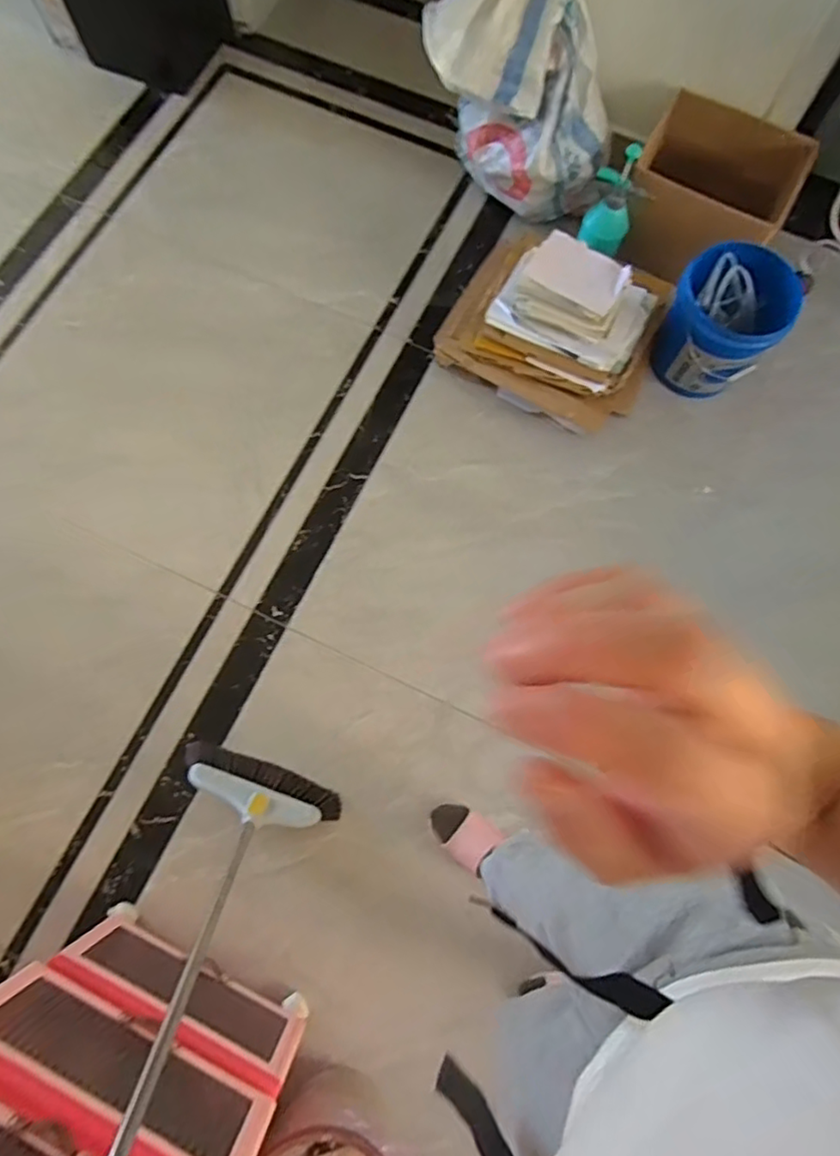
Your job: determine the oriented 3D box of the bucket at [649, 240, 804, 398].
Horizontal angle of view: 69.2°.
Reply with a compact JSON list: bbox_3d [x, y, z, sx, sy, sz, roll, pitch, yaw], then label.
[{"bbox_3d":[0.710,-0.604,1.463,0.246,0.269,0.245,0,73,-1],"label":"bucket"}]

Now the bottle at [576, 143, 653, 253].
[{"bbox_3d":[0.474,-0.905,1.472,0.125,0.244,0.110,12,75,1],"label":"bottle"}]

